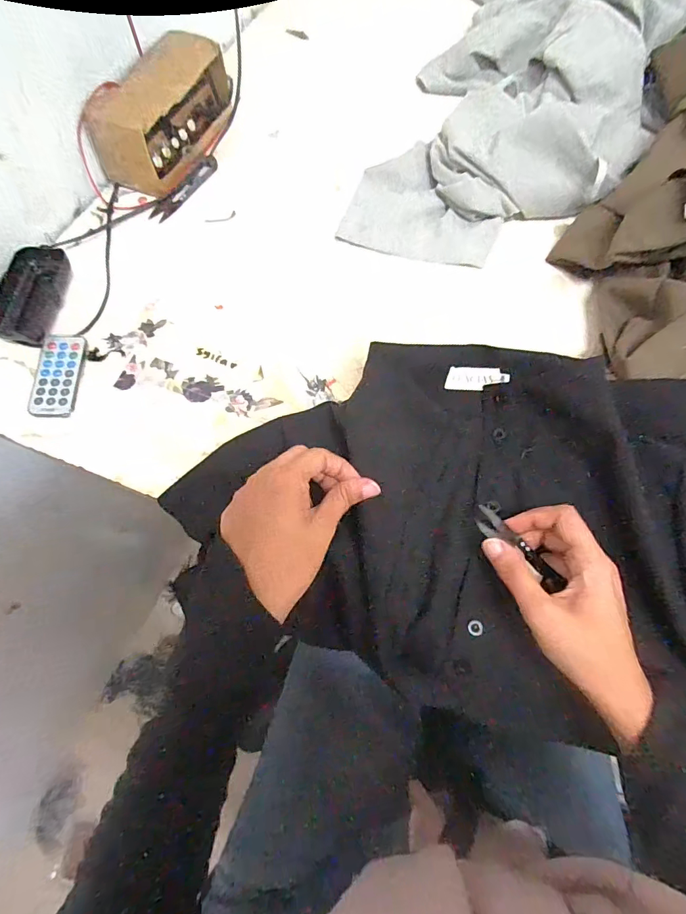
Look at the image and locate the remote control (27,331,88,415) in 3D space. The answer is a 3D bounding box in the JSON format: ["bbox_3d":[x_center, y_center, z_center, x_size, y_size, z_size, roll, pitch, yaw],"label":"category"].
[{"bbox_3d":[-0.269,-0.078,0.418,0.040,0.005,0.088,4,69,-13],"label":"remote control"}]

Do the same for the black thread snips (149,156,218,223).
[{"bbox_3d":[-0.186,-0.315,0.517,0.025,0.006,0.108,31,72,14],"label":"black thread snips"}]

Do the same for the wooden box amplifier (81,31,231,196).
[{"bbox_3d":[-0.201,-0.402,0.515,0.082,0.089,0.194,24,70,12],"label":"wooden box amplifier"}]

